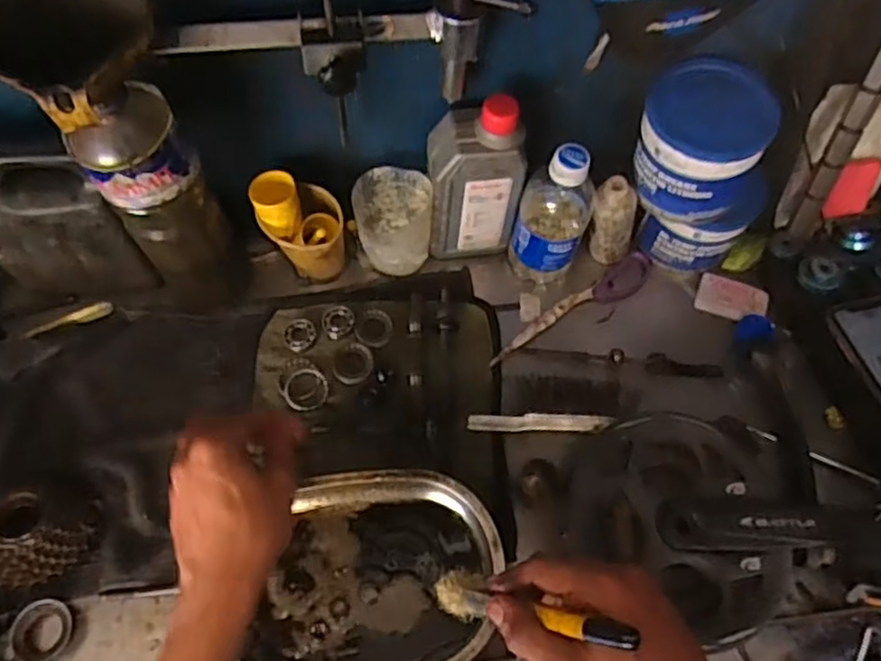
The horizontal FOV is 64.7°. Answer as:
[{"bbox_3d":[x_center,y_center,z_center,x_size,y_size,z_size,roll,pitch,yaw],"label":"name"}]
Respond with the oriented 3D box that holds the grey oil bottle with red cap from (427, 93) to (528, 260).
[{"bbox_3d":[0.031,-0.134,0.630,0.082,0.170,0.051,-1,62,-2],"label":"grey oil bottle with red cap"}]

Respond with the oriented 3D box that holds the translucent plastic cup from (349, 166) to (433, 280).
[{"bbox_3d":[-0.044,-0.099,0.653,0.072,0.082,0.064,5,62,1],"label":"translucent plastic cup"}]

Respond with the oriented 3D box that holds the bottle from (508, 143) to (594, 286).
[{"bbox_3d":[0.104,-0.105,0.634,0.060,0.165,0.061,1,62,-1],"label":"bottle"}]

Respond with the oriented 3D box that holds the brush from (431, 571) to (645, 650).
[{"bbox_3d":[0.052,0.174,0.443,0.020,0.169,0.032,36,61,-23],"label":"brush"}]

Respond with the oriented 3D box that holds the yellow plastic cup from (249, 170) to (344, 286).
[{"bbox_3d":[-0.126,-0.090,0.638,0.069,0.105,0.060,-18,64,-11],"label":"yellow plastic cup"}]

